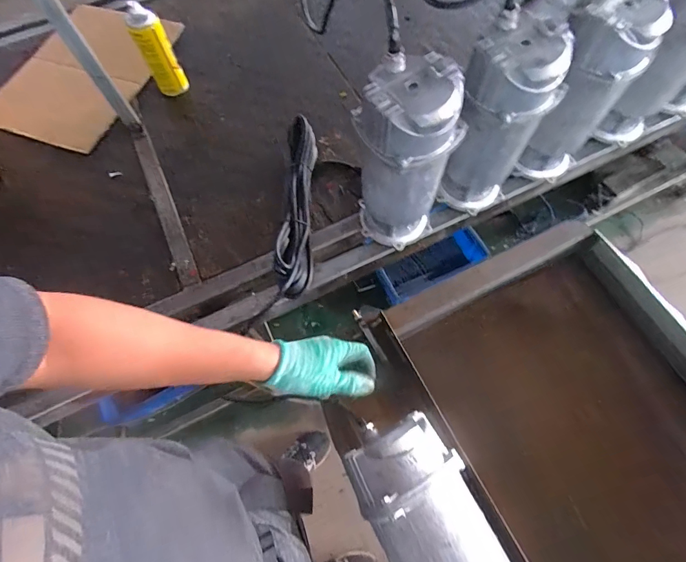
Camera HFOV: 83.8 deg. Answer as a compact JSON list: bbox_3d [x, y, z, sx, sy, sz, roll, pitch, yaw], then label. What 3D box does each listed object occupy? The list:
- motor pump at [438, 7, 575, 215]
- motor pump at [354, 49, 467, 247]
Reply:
[{"bbox_3d":[0.236,-0.232,0.613,0.132,0.297,0.137,22,69,13],"label":"motor pump"},{"bbox_3d":[0.090,-0.165,0.591,0.143,0.303,0.118,4,66,5],"label":"motor pump"}]

